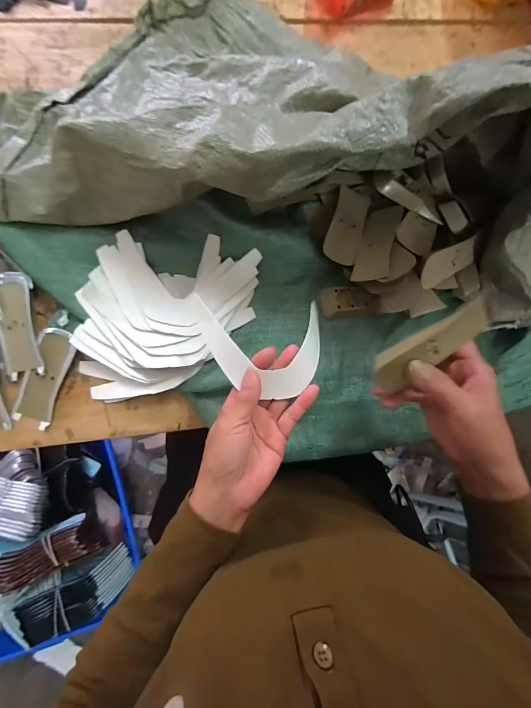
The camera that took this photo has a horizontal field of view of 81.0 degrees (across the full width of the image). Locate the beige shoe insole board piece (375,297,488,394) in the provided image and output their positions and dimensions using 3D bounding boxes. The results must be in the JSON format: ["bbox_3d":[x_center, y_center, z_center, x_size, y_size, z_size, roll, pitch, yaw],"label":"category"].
[{"bbox_3d":[0.139,-0.006,0.264,0.104,0.011,0.044,-35,123,11],"label":"beige shoe insole board piece"}]

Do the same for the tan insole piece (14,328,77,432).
[{"bbox_3d":[-0.266,0.028,0.377,0.043,0.020,0.115,20,81,-2],"label":"tan insole piece"}]

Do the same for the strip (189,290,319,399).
[{"bbox_3d":[-0.003,-0.007,0.319,0.129,0.044,0.103,-4,82,-4],"label":"strip"}]

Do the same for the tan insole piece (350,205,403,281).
[{"bbox_3d":[0.137,-0.137,0.383,0.045,0.007,0.104,4,67,39],"label":"tan insole piece"}]

